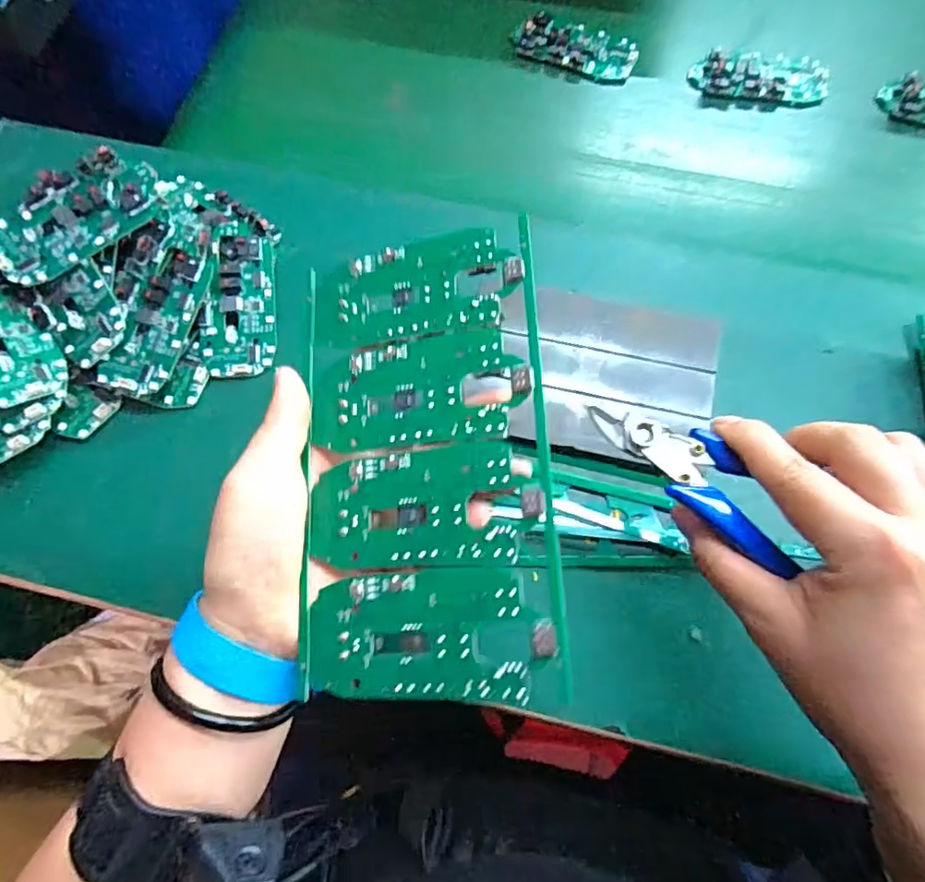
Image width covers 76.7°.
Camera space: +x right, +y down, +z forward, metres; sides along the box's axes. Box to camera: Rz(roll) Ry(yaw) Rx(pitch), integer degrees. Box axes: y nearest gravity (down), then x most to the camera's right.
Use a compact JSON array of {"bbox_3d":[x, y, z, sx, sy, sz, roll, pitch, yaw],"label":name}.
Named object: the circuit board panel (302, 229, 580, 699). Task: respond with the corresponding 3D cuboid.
[{"bbox_3d":[-0.016,0.004,0.238,0.104,0.004,0.185,-8,75,19],"label":"circuit board panel"}]

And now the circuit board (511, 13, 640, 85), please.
[{"bbox_3d":[0.088,-0.306,0.453,0.093,0.017,0.042,21,75,10],"label":"circuit board"}]

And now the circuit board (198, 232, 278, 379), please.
[{"bbox_3d":[-0.136,-0.084,0.360,0.043,0.012,0.088,2,83,2],"label":"circuit board"}]

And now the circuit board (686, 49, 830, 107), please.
[{"bbox_3d":[0.224,-0.274,0.444,0.097,0.017,0.047,-2,72,3],"label":"circuit board"}]

